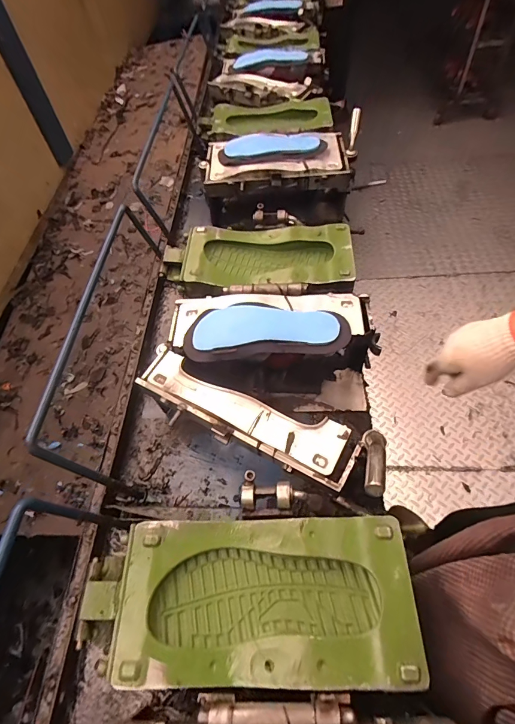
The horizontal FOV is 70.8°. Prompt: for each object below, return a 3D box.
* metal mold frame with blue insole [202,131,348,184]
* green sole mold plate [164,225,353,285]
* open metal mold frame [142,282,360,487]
[{"bbox_3d":[0.048,-0.553,0.961,0.377,0.056,0.194,1,59,-1],"label":"metal mold frame with blue insole"},{"bbox_3d":[0.000,-0.214,0.755,0.385,0.057,0.189,5,59,2],"label":"green sole mold plate"},{"bbox_3d":[-0.003,-0.006,0.626,0.368,0.047,0.359,14,60,7],"label":"open metal mold frame"}]

